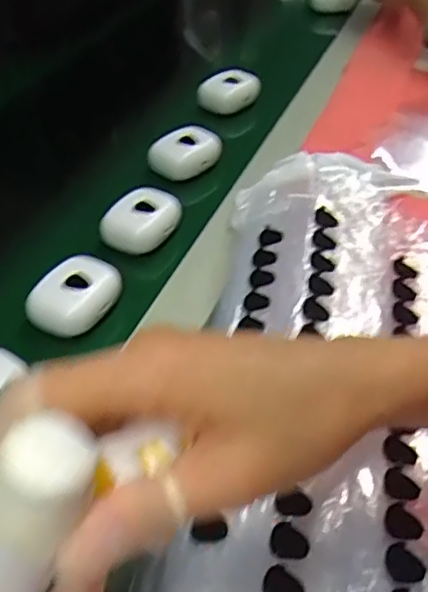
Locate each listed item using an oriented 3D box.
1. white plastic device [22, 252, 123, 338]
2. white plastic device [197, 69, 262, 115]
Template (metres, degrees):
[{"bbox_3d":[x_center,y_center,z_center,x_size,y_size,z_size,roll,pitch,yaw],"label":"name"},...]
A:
[{"bbox_3d":[-0.091,-0.003,0.402,0.045,0.018,0.056,15,48,21],"label":"white plastic device"},{"bbox_3d":[0.014,-0.202,0.606,0.061,0.035,0.023,-3,43,1],"label":"white plastic device"}]

